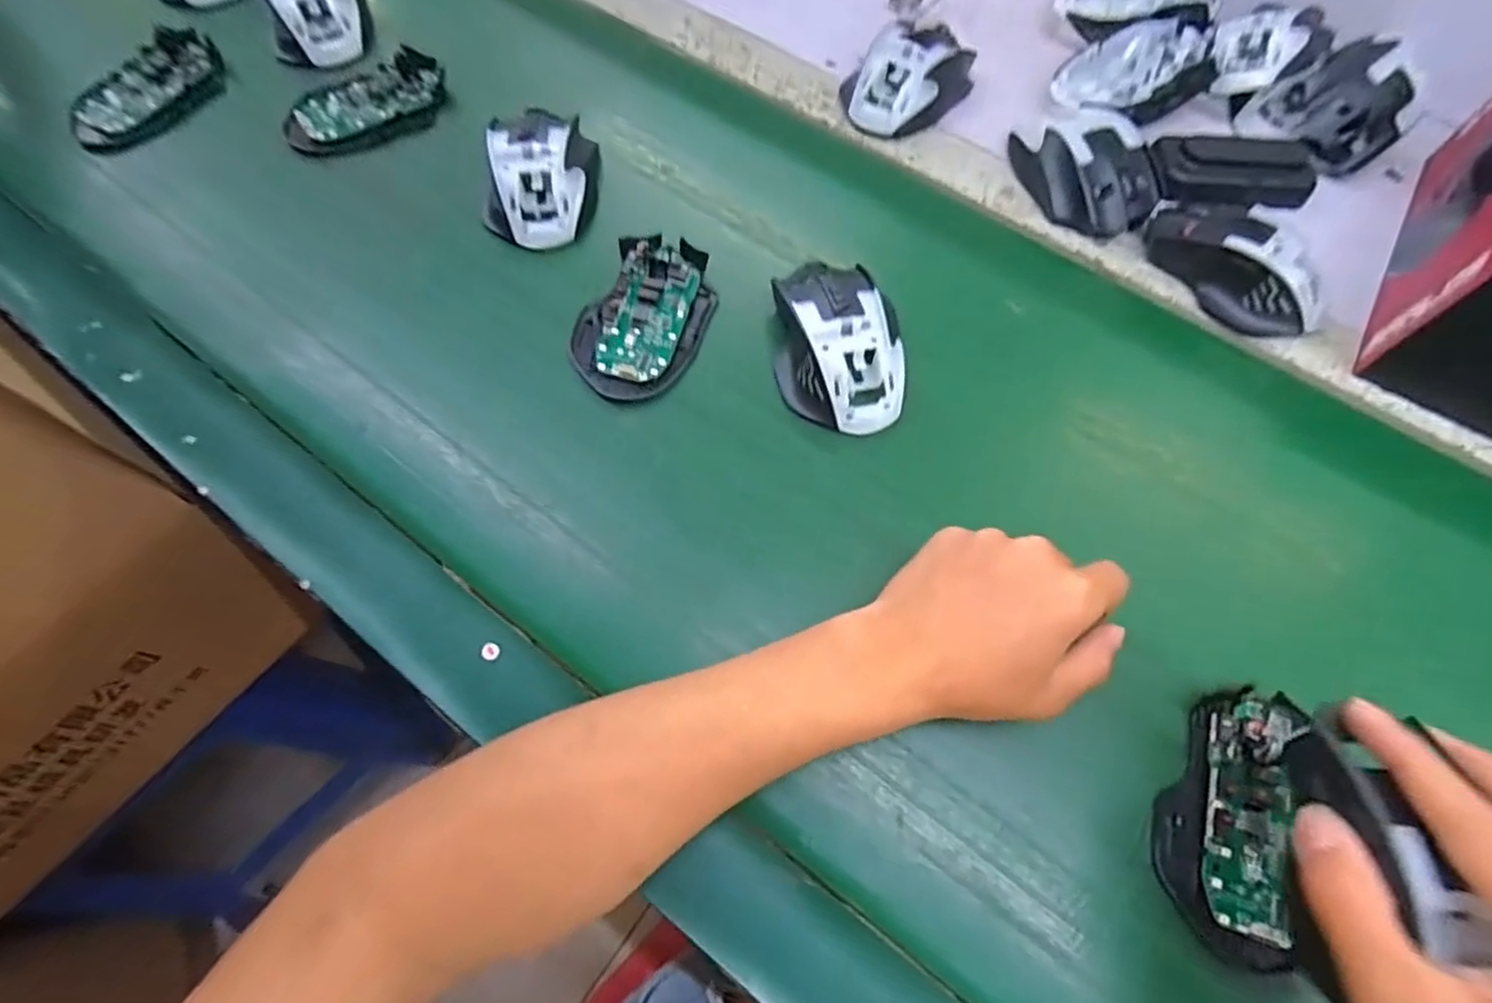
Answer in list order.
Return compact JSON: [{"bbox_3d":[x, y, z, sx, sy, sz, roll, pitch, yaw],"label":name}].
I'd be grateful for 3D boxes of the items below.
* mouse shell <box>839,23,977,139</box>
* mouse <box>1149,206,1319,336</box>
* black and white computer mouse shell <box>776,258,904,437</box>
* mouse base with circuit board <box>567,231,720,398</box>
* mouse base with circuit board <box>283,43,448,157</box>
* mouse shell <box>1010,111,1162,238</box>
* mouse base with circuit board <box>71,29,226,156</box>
[{"bbox_3d":[0.120,-0.316,0.503,0.074,0.037,0.109,39,71,15],"label":"mouse shell"},{"bbox_3d":[0.314,-0.154,0.432,0.065,0.038,0.117,-27,69,-13],"label":"mouse"},{"bbox_3d":[0.056,-0.096,0.401,0.073,0.036,0.109,-4,66,-3],"label":"black and white computer mouse shell"},{"bbox_3d":[-0.062,-0.114,0.416,0.071,0.018,0.115,22,67,9],"label":"mouse base with circuit board"},{"bbox_3d":[-0.274,-0.288,0.495,0.116,0.020,0.064,-33,70,-14],"label":"mouse base with circuit board"},{"bbox_3d":[0.232,-0.229,0.464,0.070,0.036,0.108,-20,67,-10],"label":"mouse shell"},{"bbox_3d":[-0.437,-0.302,0.500,0.057,0.019,0.119,26,68,11],"label":"mouse base with circuit board"}]

